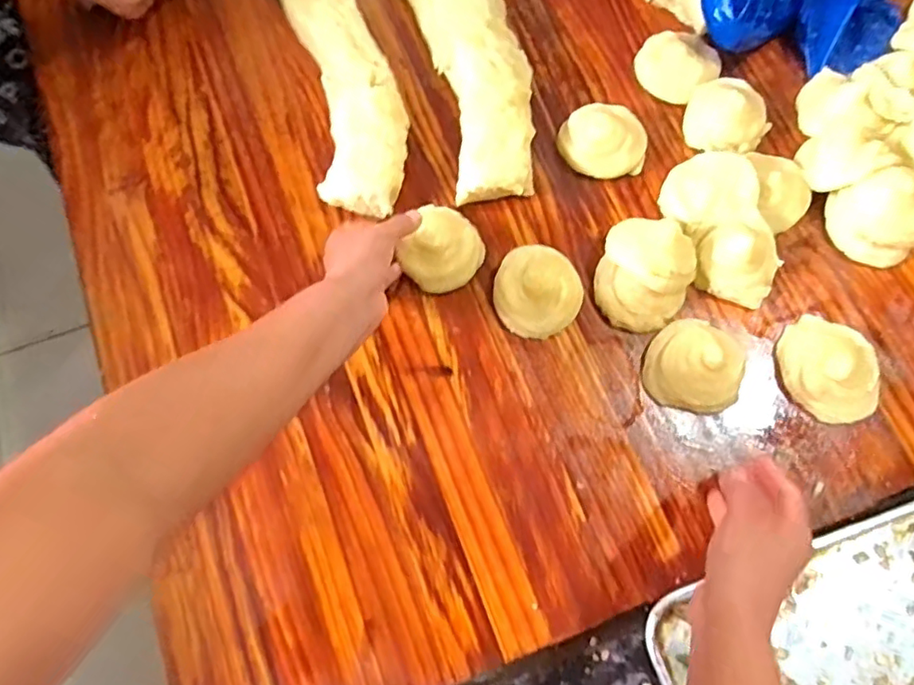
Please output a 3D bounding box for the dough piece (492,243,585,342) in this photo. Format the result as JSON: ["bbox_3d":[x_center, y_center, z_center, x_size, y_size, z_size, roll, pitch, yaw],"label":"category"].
[{"bbox_3d":[0.073,-0.050,0.558,0.074,0.029,0.086,-14,73,-3],"label":"dough piece"}]

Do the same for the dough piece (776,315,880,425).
[{"bbox_3d":[0.327,0.021,0.528,0.078,0.033,0.093,-30,74,-8],"label":"dough piece"}]

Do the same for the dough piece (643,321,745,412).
[{"bbox_3d":[0.209,0.016,0.528,0.079,0.037,0.080,0,73,1],"label":"dough piece"}]

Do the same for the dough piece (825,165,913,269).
[{"bbox_3d":[0.389,-0.115,0.549,0.076,0.058,0.073,0,73,1],"label":"dough piece"}]

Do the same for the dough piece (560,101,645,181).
[{"bbox_3d":[0.144,-0.200,0.597,0.078,0.032,0.071,0,73,1],"label":"dough piece"}]

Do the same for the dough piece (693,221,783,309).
[{"bbox_3d":[0.256,-0.074,0.553,0.069,0.039,0.063,0,73,1],"label":"dough piece"}]

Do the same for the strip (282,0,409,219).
[{"bbox_3d":[-0.162,-0.386,0.658,0.101,0.047,0.572,-18,73,-4],"label":"strip"}]

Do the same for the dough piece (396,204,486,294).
[{"bbox_3d":[-0.011,-0.088,0.567,0.068,0.033,0.078,23,75,8],"label":"dough piece"}]

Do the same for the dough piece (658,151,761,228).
[{"bbox_3d":[0.238,-0.143,0.573,0.077,0.034,0.074,36,77,12],"label":"dough piece"}]

